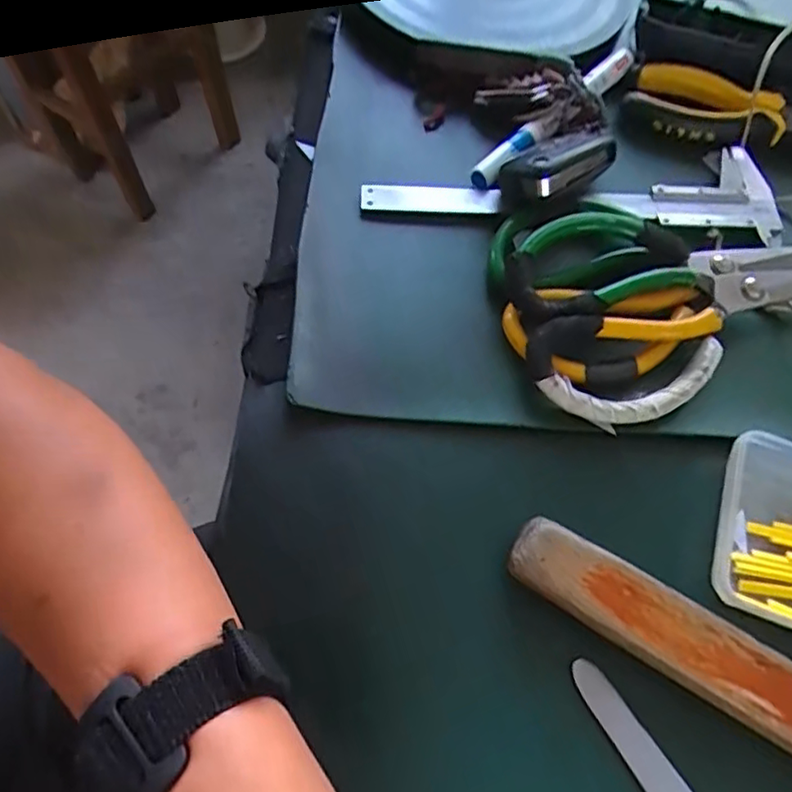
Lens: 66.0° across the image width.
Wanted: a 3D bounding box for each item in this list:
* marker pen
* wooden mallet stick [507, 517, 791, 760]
[{"bbox_3d":[0.094,-0.164,0.355,0.015,0.014,0.149,40,70,15],"label":"marker pen"},{"bbox_3d":[0.167,0.130,0.229,0.271,0.020,0.030,30,67,11],"label":"wooden mallet stick"}]

